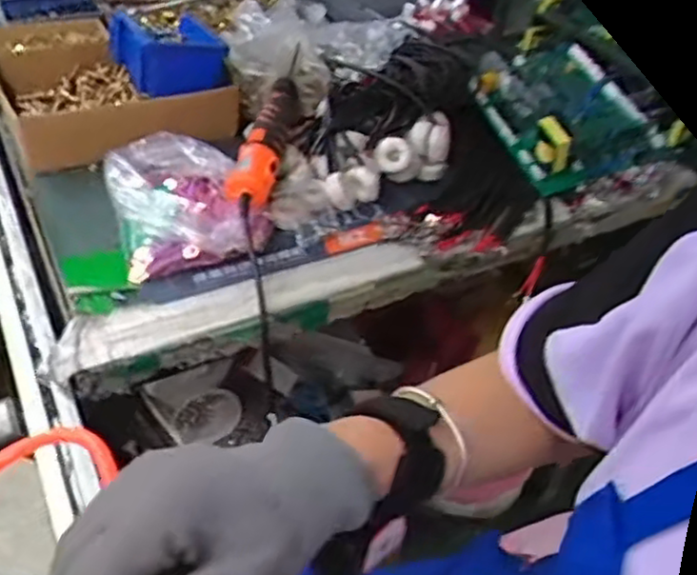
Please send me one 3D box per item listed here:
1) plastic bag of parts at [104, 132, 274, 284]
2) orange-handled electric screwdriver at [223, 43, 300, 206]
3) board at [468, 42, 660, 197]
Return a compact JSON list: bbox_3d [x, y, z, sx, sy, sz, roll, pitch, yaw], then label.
[{"bbox_3d":[-0.173,-0.096,0.744,0.145,0.051,0.174,-15,46,-20],"label":"plastic bag of parts"},{"bbox_3d":[-0.093,-0.180,0.813,0.054,0.042,0.265,5,42,2],"label":"orange-handled electric screwdriver"},{"bbox_3d":[0.261,-0.226,0.885,0.167,0.051,0.203,-17,57,-1],"label":"board"}]

